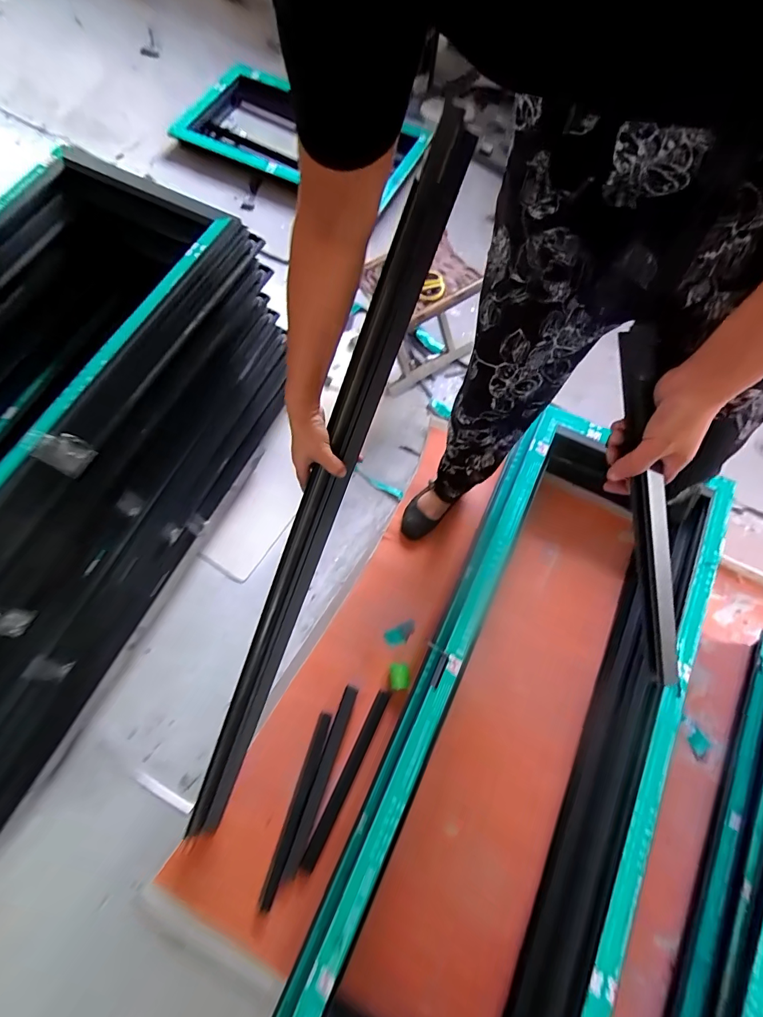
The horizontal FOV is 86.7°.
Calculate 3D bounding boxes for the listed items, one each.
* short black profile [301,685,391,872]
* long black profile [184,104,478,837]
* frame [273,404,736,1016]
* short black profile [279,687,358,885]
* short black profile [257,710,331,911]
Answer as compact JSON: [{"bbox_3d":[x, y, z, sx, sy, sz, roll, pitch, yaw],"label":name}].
[{"bbox_3d":[-0.077,0.611,0.924,0.032,0.019,0.382,25,72,8],"label":"short black profile"},{"bbox_3d":[-0.143,0.098,0.664,0.057,0.030,1.244,25,107,8],"label":"long black profile"},{"bbox_3d":[0.311,0.460,0.881,0.496,0.197,1.395,25,74,6],"label":"frame"},{"bbox_3d":[-0.137,0.611,0.921,0.032,0.012,0.390,19,72,6],"label":"short black profile"},{"bbox_3d":[-0.189,0.658,0.900,0.031,0.014,0.375,17,71,5],"label":"short black profile"}]

